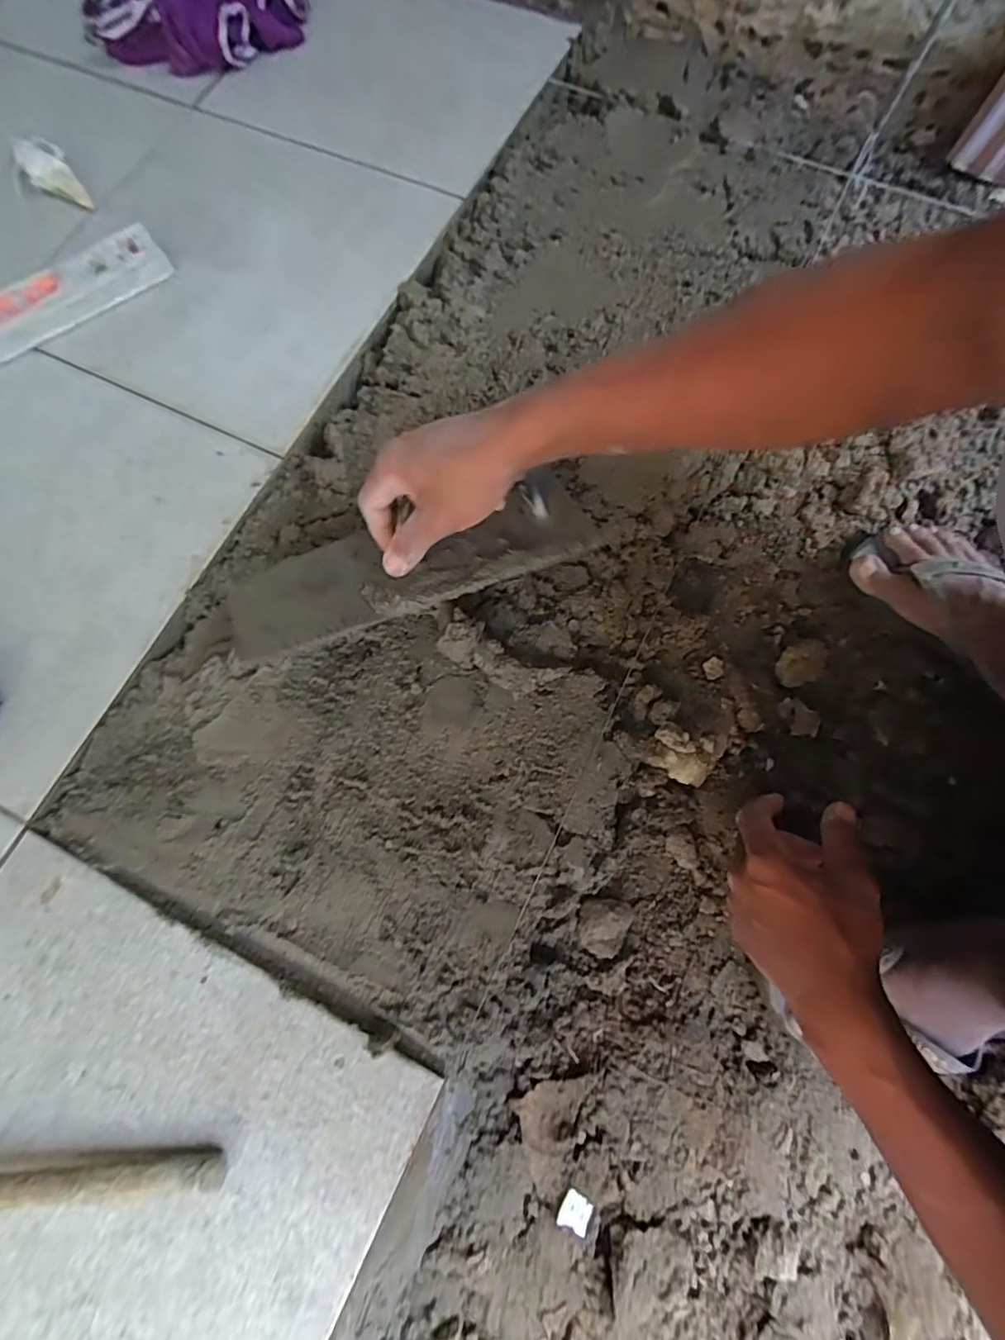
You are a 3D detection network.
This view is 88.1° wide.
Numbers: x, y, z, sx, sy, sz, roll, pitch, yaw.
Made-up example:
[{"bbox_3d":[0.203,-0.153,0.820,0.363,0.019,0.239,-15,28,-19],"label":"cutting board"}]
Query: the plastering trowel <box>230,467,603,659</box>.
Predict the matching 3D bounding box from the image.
[{"bbox_3d":[-0.071,-0.087,0.417,0.288,0.032,0.091,-17,75,-3],"label":"plastering trowel"}]

